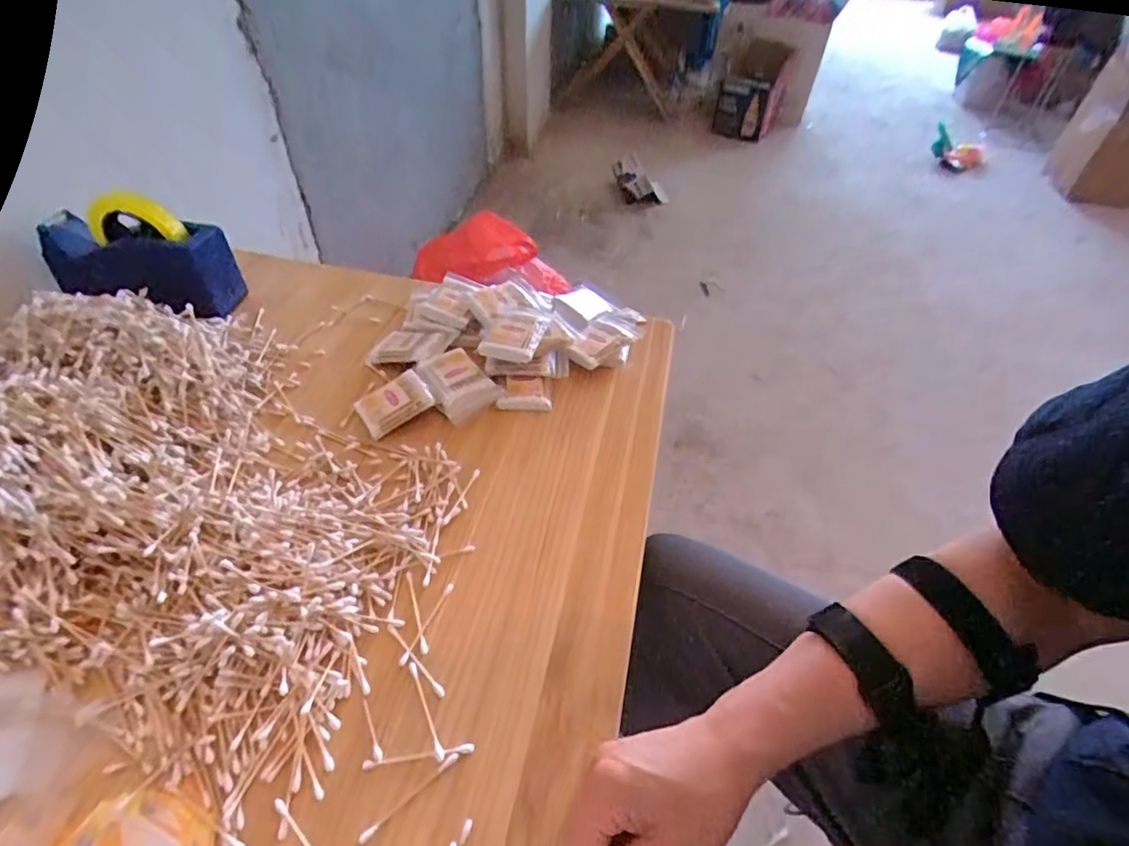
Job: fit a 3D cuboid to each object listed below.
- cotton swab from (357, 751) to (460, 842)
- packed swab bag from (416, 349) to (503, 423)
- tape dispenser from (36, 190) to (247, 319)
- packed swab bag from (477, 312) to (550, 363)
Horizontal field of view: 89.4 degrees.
[{"bbox_3d":[-0.103,0.250,0.383,0.074,0.004,0.007,-31,54,-29],"label":"cotton swab"},{"bbox_3d":[-0.120,-0.045,0.650,0.065,0.031,0.083,-29,53,-28],"label":"packed swab bag"},{"bbox_3d":[-0.539,-0.208,0.717,0.220,0.137,0.090,10,46,7],"label":"tape dispenser"},{"bbox_3d":[-0.058,-0.104,0.674,0.062,0.019,0.082,11,46,7],"label":"packed swab bag"}]

